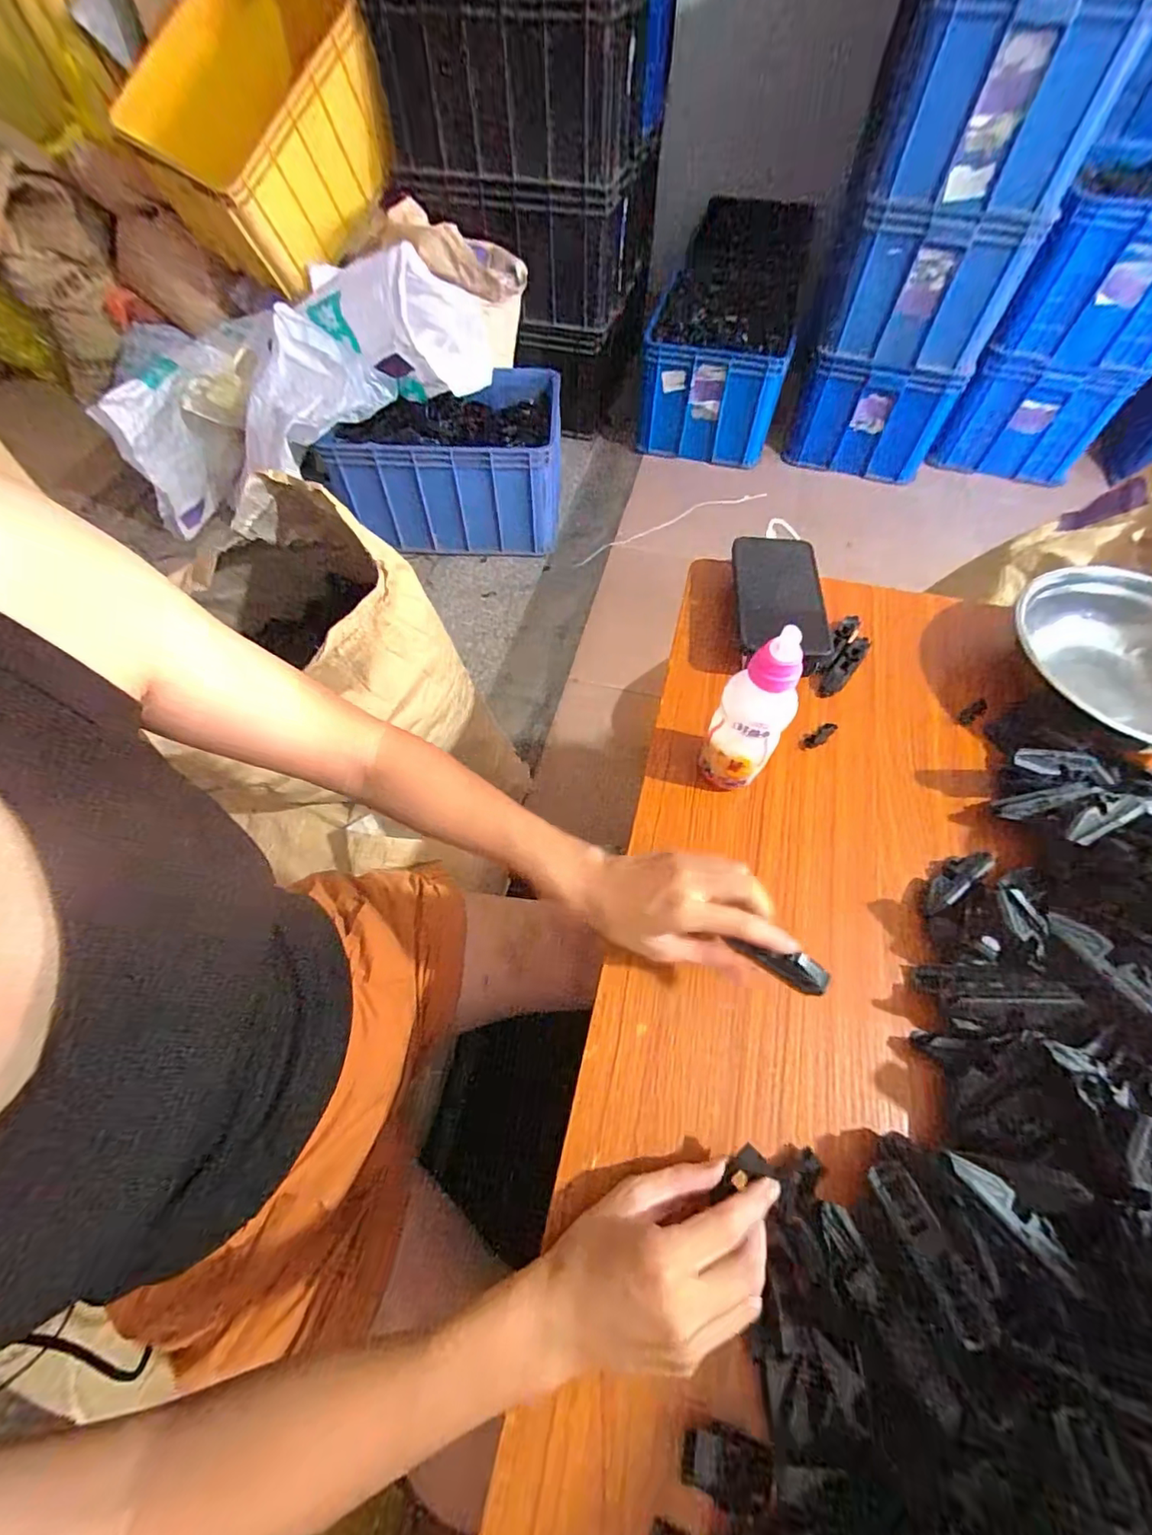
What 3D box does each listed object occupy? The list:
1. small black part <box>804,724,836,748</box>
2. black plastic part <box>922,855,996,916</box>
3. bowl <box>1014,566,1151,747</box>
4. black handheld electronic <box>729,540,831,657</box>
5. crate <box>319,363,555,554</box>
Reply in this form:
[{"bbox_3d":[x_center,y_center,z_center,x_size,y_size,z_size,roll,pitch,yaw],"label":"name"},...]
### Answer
[{"bbox_3d":[0.217,-0.028,0.486,0.034,0.008,0.013,-37,65,-6],"label":"small black part"},{"bbox_3d":[0.279,0.082,0.404,0.069,0.013,0.018,-32,64,-17],"label":"black plastic part"},{"bbox_3d":[0.497,-0.091,0.496,0.196,0.070,0.196,0,59,0],"label":"bowl"},{"bbox_3d":[0.201,-0.172,0.544,0.084,0.012,0.135,0,71,4],"label":"black handheld electronic"},{"bbox_3d":[-0.337,-0.811,1.527,0.592,0.309,0.363,-4,59,-2],"label":"crate"}]

